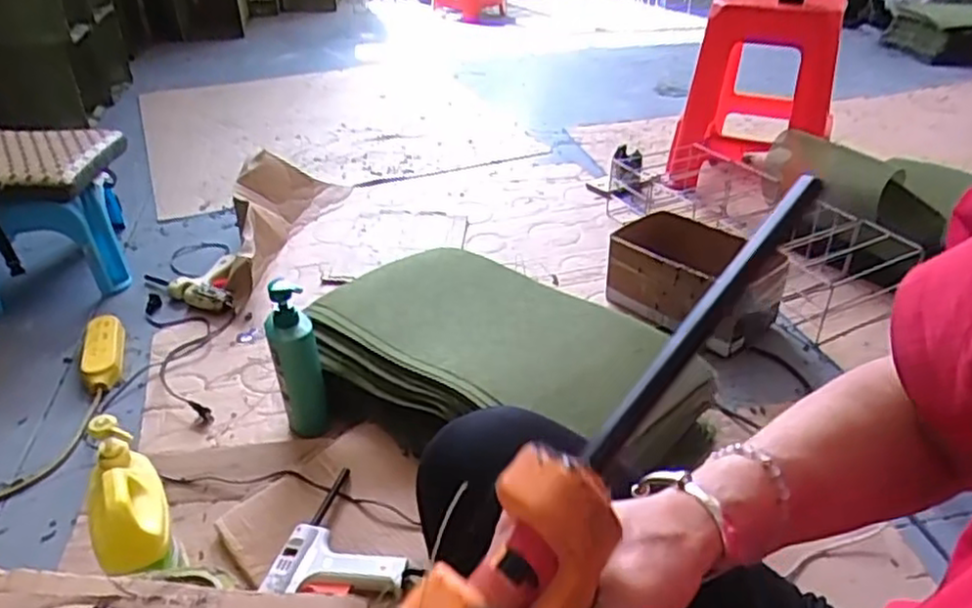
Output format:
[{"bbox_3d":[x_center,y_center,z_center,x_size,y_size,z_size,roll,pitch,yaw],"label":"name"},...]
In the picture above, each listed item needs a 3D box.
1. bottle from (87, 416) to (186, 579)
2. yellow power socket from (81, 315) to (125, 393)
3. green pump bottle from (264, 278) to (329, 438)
[{"bbox_3d":[-0.388,0.208,0.764,0.073,0.092,0.170,-18,58,-23],"label":"bottle"},{"bbox_3d":[-0.678,0.082,1.260,0.066,0.036,0.188,-12,37,-16],"label":"yellow power socket"},{"bbox_3d":[-0.281,0.087,1.059,0.066,0.254,0.070,-12,37,-16],"label":"green pump bottle"}]

